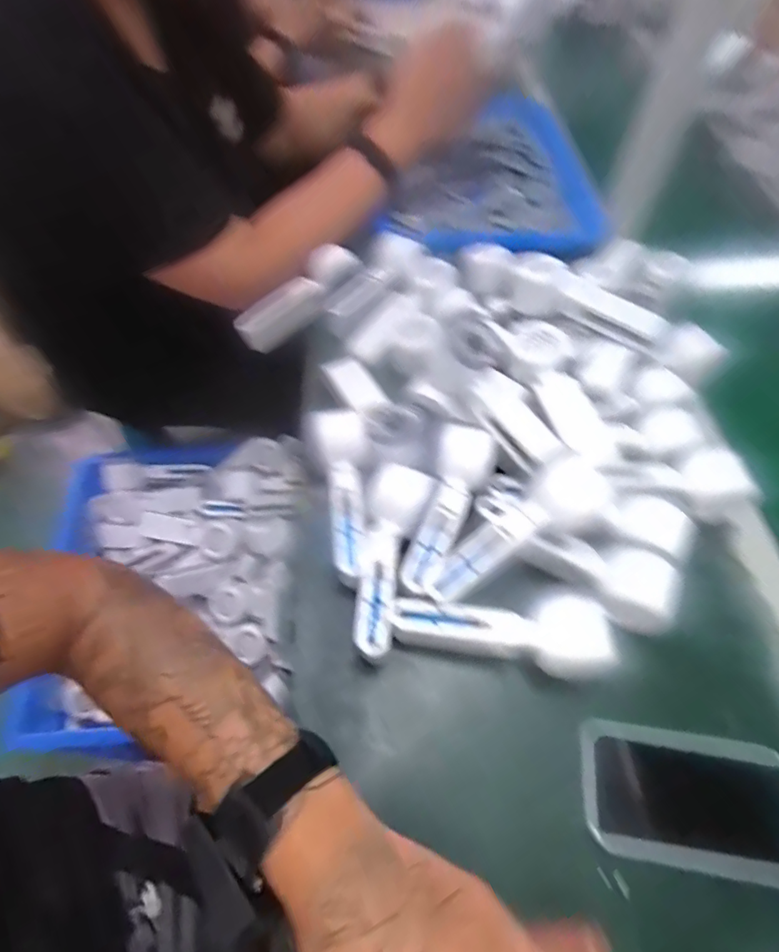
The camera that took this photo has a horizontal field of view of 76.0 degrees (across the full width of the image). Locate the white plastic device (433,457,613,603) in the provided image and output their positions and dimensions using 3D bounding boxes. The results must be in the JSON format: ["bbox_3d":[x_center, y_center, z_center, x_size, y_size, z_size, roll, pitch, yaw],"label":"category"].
[{"bbox_3d":[0.102,0.044,0.393,0.161,0.053,0.053,-29,62,-20],"label":"white plastic device"}]

